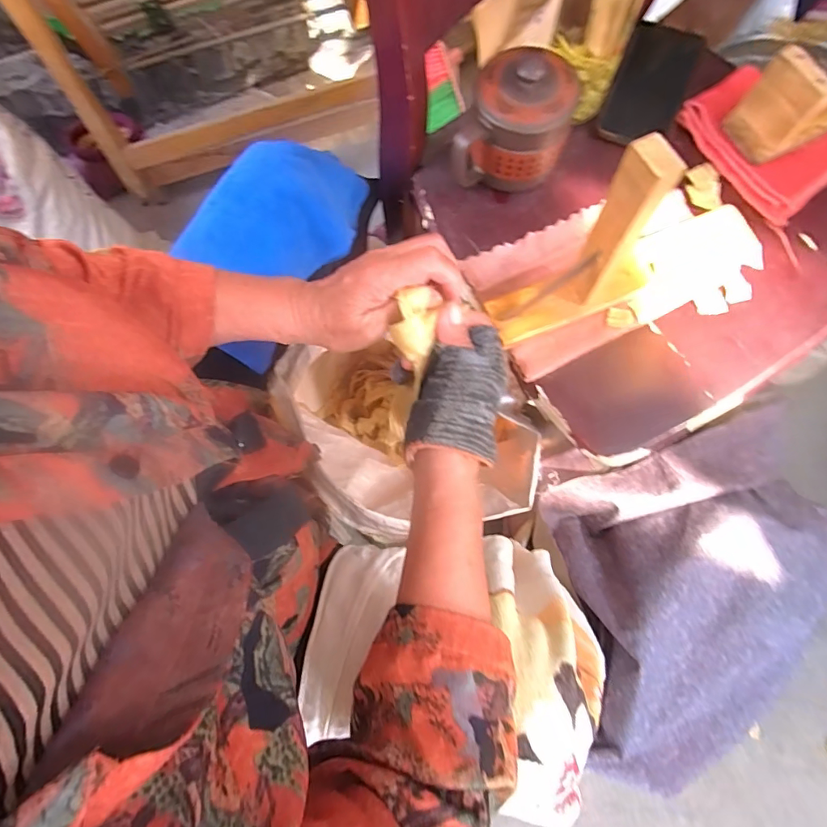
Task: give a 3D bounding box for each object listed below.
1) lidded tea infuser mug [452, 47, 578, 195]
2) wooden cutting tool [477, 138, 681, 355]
[{"bbox_3d":[0.095,-0.287,0.446,0.103,0.094,0.089,3,78,2],"label":"lidded tea infuser mug"},{"bbox_3d":[0.150,-0.131,0.363,0.162,0.171,0.049,-22,78,-3],"label":"wooden cutting tool"}]

